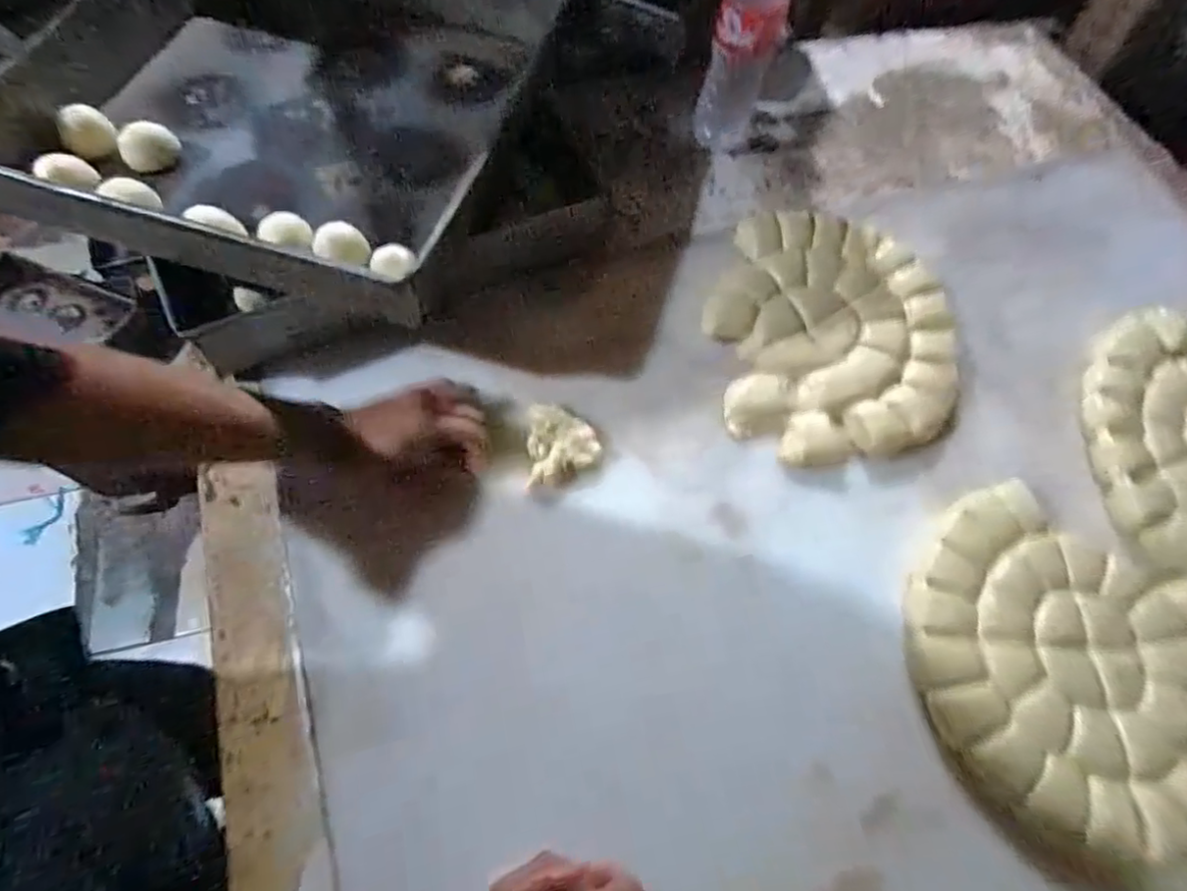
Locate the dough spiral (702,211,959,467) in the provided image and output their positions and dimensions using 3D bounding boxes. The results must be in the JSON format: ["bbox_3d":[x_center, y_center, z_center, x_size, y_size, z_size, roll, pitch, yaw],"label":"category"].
[{"bbox_3d":[0.243,-0.123,0.628,0.246,0.021,0.291,-4,63,-6],"label":"dough spiral"}]

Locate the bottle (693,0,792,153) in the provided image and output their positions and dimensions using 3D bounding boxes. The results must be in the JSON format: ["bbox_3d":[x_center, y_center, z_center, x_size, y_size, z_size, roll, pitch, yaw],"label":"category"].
[{"bbox_3d":[0.166,-0.439,0.673,0.072,0.223,0.068,16,63,5],"label":"bottle"}]

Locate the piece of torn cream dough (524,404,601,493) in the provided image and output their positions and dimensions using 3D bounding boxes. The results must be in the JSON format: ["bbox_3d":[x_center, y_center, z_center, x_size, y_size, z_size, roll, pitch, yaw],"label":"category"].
[{"bbox_3d":[-0.028,-0.001,0.550,0.063,0.023,0.067,-2,63,-5],"label":"piece of torn cream dough"}]

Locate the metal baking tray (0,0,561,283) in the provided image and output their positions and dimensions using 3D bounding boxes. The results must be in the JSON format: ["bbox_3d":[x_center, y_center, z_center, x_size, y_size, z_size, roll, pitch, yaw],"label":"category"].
[{"bbox_3d":[-0.284,-0.334,0.601,0.412,0.094,0.434,14,65,3],"label":"metal baking tray"}]

